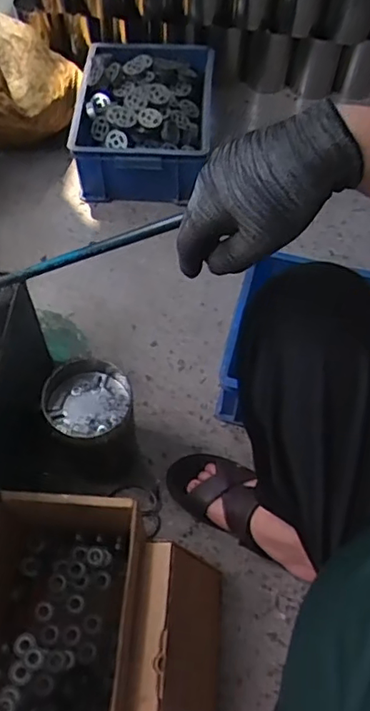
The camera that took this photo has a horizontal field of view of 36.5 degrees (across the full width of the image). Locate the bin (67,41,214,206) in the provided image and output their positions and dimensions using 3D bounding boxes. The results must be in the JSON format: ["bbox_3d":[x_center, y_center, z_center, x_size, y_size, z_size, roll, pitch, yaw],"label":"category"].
[{"bbox_3d":[-0.092,-0.579,1.345,0.298,0.169,0.439,3,59,0],"label":"bin"}]

